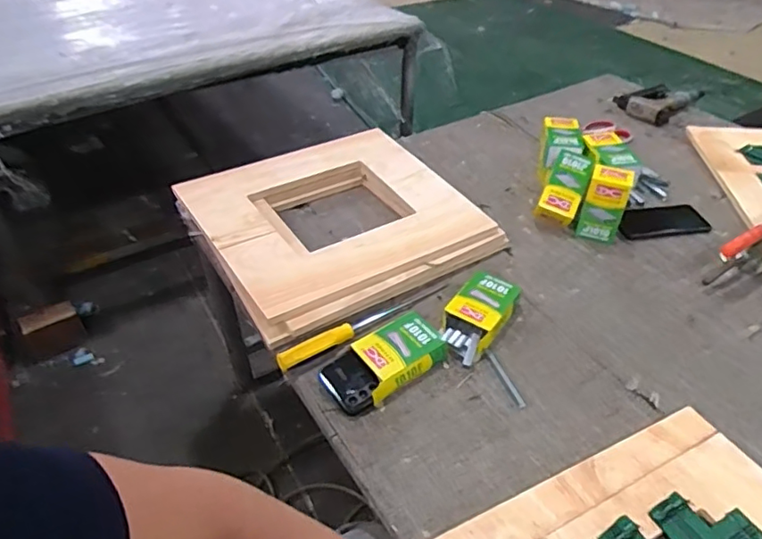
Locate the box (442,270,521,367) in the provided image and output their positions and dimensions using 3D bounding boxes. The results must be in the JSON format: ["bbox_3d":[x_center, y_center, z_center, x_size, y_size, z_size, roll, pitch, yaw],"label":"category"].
[{"bbox_3d":[0.139,0.068,0.827,0.079,0.036,0.165,25,46,25],"label":"box"}]

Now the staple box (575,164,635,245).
[{"bbox_3d":[0.384,-0.112,0.976,0.067,0.124,0.058,14,42,15],"label":"staple box"}]

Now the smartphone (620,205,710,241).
[{"bbox_3d":[0.514,-0.091,1.035,0.180,0.017,0.078,-8,41,-10],"label":"smartphone"}]

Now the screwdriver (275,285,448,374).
[{"bbox_3d":[-0.022,0.069,0.820,0.287,0.022,0.025,-26,47,-27],"label":"screwdriver"}]

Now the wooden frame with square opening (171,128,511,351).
[{"bbox_3d":[-0.084,-0.092,0.999,0.429,0.055,0.428,-22,46,-24],"label":"wooden frame with square opening"}]

